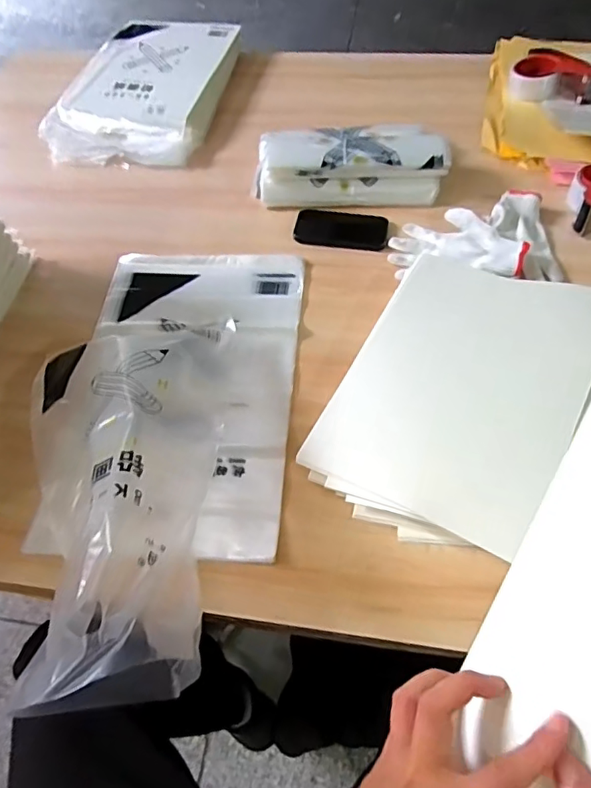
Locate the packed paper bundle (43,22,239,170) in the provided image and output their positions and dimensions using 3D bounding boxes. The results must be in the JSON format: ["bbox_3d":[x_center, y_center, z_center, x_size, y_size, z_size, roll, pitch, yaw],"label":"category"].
[{"bbox_3d":[-0.303,-0.630,1.096,0.298,0.075,0.455,8,58,9],"label":"packed paper bundle"}]

